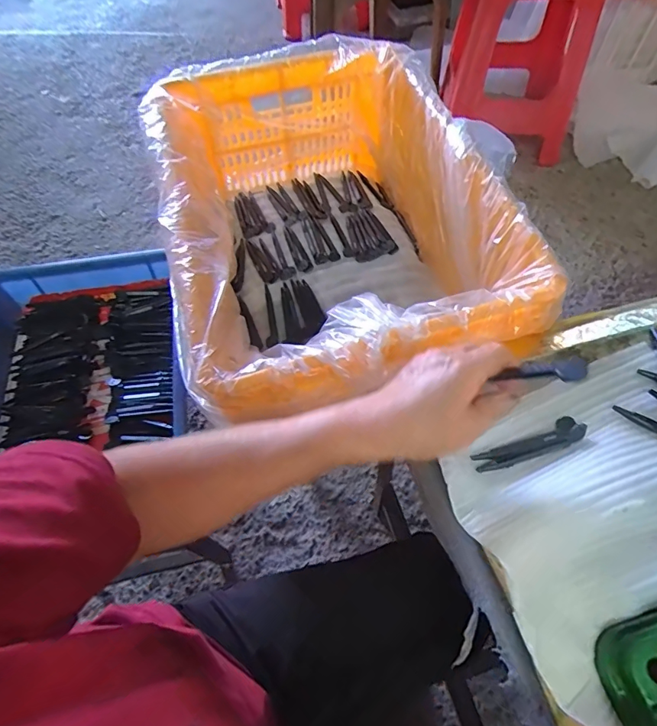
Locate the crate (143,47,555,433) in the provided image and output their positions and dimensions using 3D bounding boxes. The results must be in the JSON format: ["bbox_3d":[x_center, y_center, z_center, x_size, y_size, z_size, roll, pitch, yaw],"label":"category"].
[{"bbox_3d":[-0.005,-0.164,0.583,0.349,0.208,0.488,-14,59,-7],"label":"crate"}]

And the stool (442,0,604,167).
[{"bbox_3d":[0.527,-0.889,1.252,0.340,0.490,0.330,5,59,5],"label":"stool"}]

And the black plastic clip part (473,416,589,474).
[{"bbox_3d":[0.165,0.068,0.368,0.098,0.012,0.022,-21,60,-11],"label":"black plastic clip part"}]

